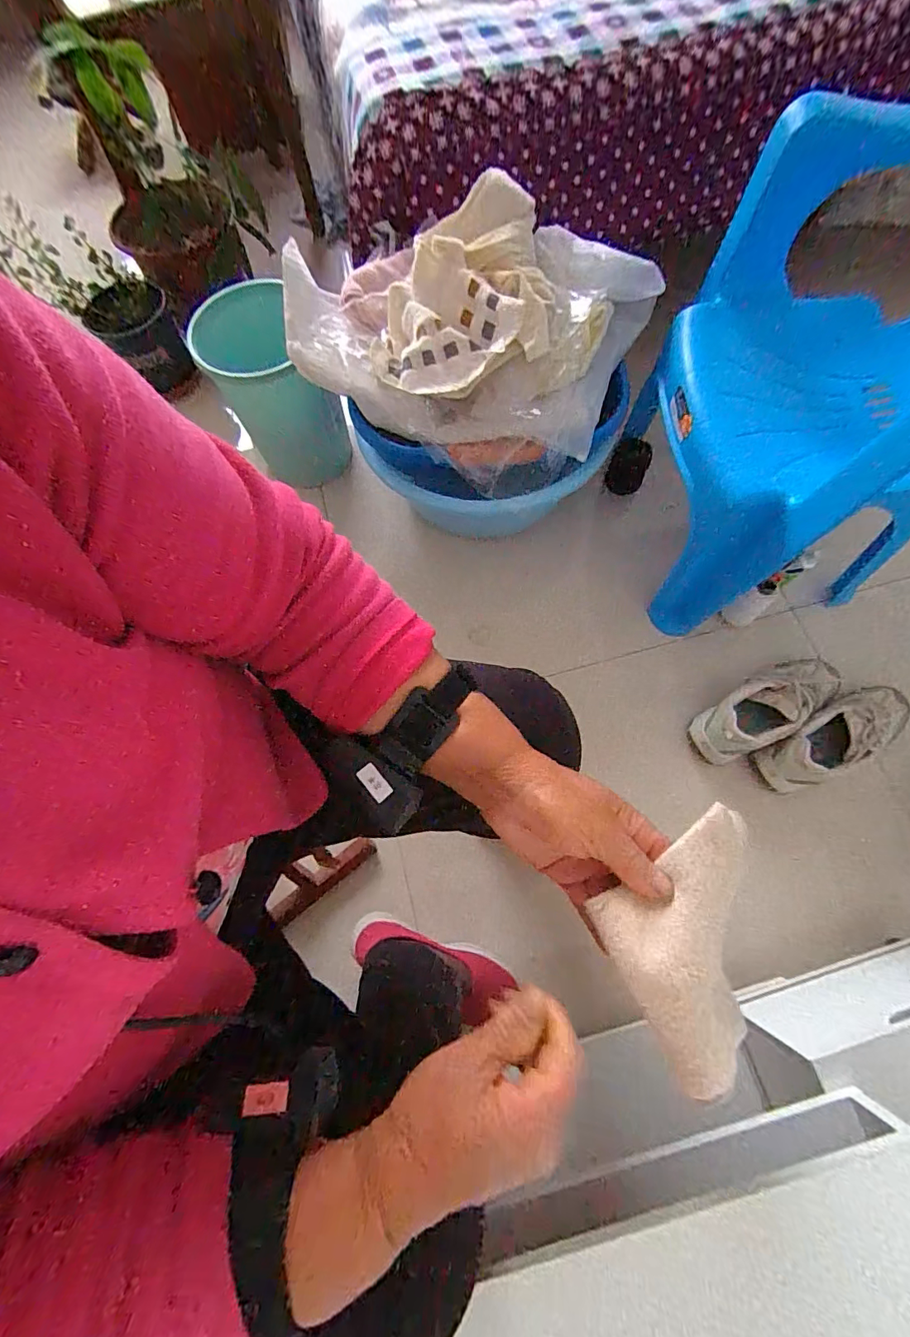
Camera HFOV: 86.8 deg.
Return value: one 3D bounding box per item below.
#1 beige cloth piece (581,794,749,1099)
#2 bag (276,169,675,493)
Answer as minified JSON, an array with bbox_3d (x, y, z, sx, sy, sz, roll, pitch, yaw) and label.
[{"bbox_3d":[0.145,0.154,0.272,0.107,0.012,0.108,-27,72,-7],"label":"beige cloth piece"},{"bbox_3d":[0.033,-0.492,0.724,0.434,0.194,0.329,22,73,10],"label":"bag"}]

